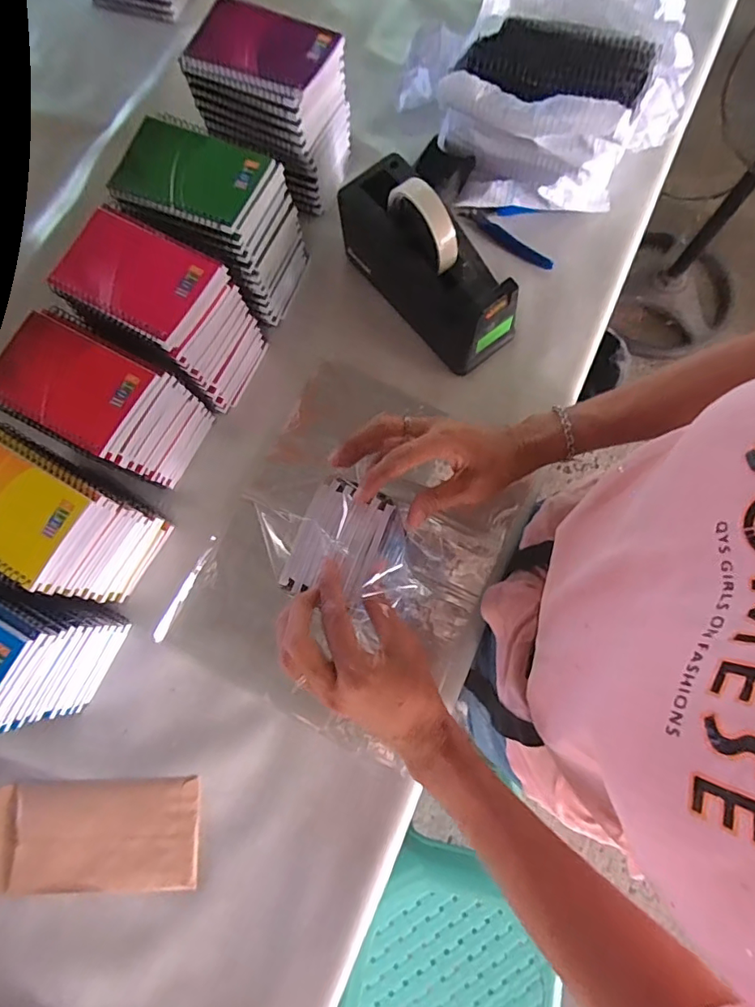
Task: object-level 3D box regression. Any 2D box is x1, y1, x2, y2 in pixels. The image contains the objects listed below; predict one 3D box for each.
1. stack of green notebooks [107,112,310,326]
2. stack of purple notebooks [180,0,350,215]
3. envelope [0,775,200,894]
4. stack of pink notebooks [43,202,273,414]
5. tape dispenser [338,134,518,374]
[{"bbox_3d":[-0.159,-0.275,0.518,0.142,0.154,0.097,24,77,4],"label":"stack of green notebooks"},{"bbox_3d":[-0.109,-0.417,0.538,0.138,0.137,0.098,19,79,7],"label":"stack of purple notebooks"},{"bbox_3d":[-0.263,0.300,0.456,0.199,0.007,0.091,-2,78,-2],"label":"envelope"},{"bbox_3d":[-0.202,-0.180,0.491,0.139,0.135,0.098,30,78,6],"label":"stack of pink notebooks"},{"bbox_3d":[0.051,-0.245,0.496,0.079,0.147,0.203,-36,80,-9],"label":"tape dispenser"}]

